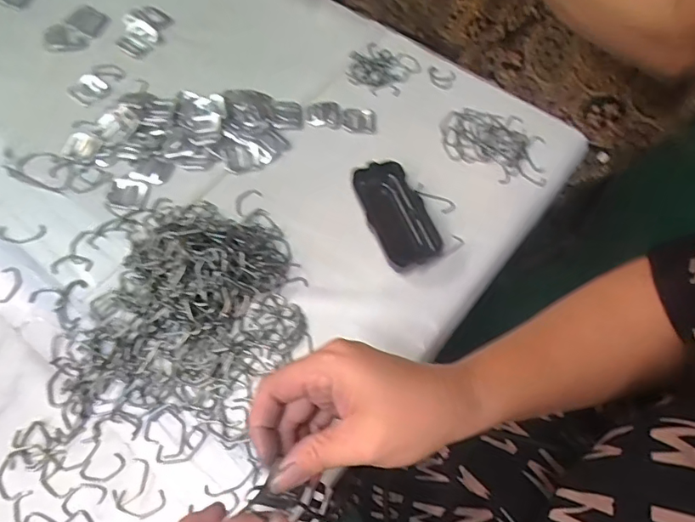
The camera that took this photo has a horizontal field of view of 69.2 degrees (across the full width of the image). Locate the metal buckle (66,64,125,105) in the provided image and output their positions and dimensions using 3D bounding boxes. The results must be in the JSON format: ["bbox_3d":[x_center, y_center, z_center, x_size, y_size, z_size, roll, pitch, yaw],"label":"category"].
[{"bbox_3d":[-0.276,-0.196,0.552,0.032,0.010,0.059,34,67,16],"label":"metal buckle"}]

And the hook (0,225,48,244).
[{"bbox_3d":[-0.299,-0.025,0.460,0.046,0.004,0.019,-2,62,-1],"label":"hook"}]

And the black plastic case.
[{"bbox_3d":[0.045,-0.041,0.462,0.054,0.026,0.110,-16,64,-8],"label":"black plastic case"}]

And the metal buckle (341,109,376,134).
[{"bbox_3d":[0.012,-0.148,0.529,0.036,0.004,0.034,3,62,1],"label":"metal buckle"}]

